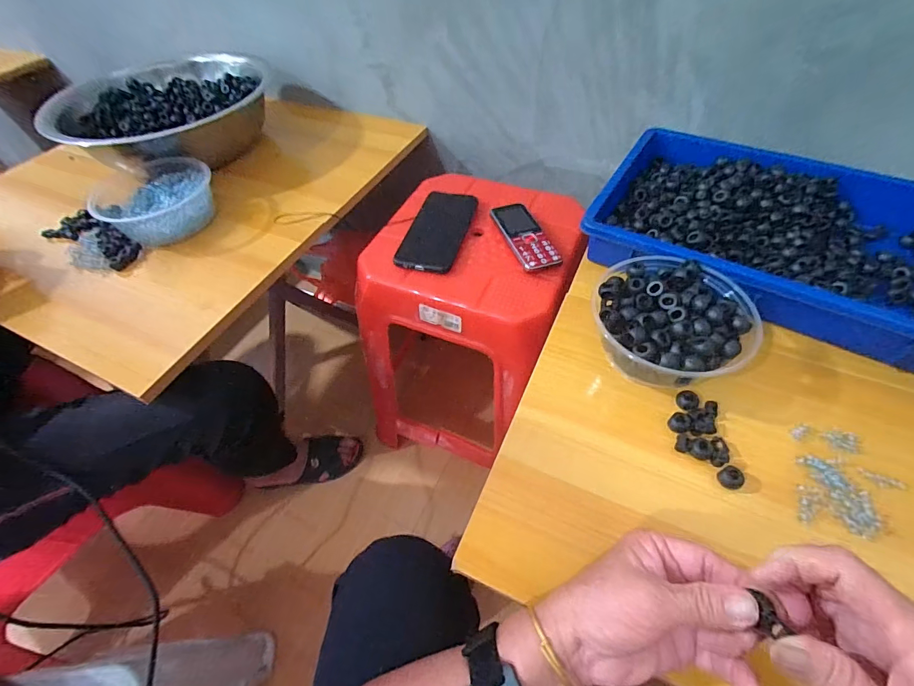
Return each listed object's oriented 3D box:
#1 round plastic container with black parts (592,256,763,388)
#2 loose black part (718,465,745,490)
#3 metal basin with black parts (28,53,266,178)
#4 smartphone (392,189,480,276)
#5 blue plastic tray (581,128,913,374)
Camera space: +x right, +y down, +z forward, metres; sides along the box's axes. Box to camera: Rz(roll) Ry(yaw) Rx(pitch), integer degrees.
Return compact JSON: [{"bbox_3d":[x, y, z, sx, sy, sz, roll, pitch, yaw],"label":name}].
[{"bbox_3d":[0.190,-0.014,0.372,0.128,0.063,0.125,-1,53,2],"label":"round plastic container with black parts"},{"bbox_3d":[0.214,0.105,0.316,0.015,0.013,0.017,-26,56,-16],"label":"loose black part"},{"bbox_3d":[-0.457,-0.365,0.645,0.257,0.087,0.259,9,54,10],"label":"metal basin with black parts"},{"bbox_3d":[-0.026,-0.160,0.565,0.078,0.013,0.165,11,55,11],"label":"smartphone"},{"bbox_3d":[0.349,-0.121,0.440,0.366,0.051,0.253,28,59,22],"label":"blue plastic tray"}]

